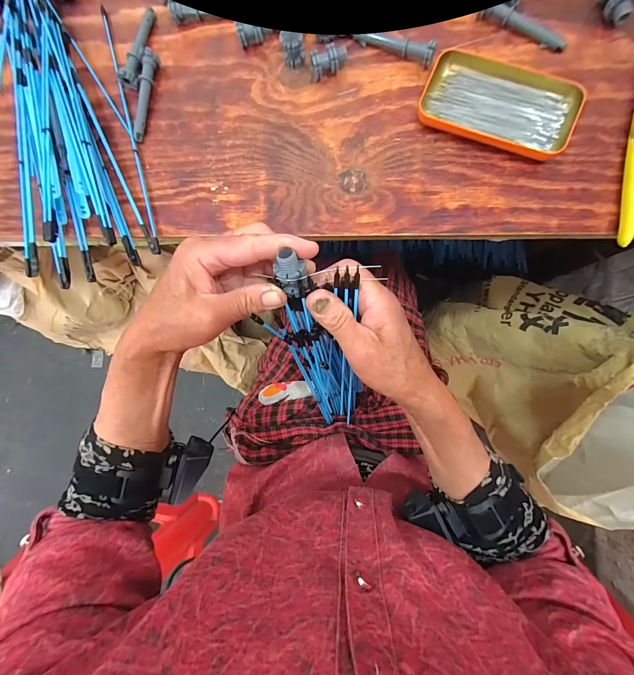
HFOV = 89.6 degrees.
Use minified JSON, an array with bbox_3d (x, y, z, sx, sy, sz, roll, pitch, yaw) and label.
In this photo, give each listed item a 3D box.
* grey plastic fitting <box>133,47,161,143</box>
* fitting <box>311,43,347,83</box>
[{"bbox_3d":[-0.193,-0.270,0.358,0.012,0.016,0.099,11,87,6],"label":"grey plastic fitting"},{"bbox_3d":[0.013,-0.290,0.336,0.037,0.022,0.019,-11,85,4],"label":"fitting"}]

